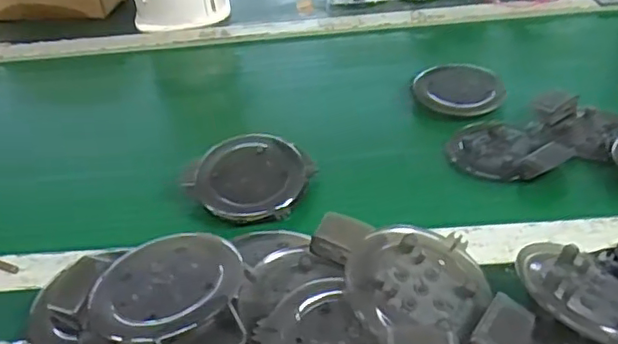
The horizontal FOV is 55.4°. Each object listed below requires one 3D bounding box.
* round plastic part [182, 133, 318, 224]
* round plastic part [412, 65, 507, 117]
[{"bbox_3d":[-0.050,0.003,0.497,0.093,0.018,0.093,0,55,0],"label":"round plastic part"},{"bbox_3d":[0.151,-0.085,0.593,0.080,0.012,0.083,-4,35,3],"label":"round plastic part"}]

